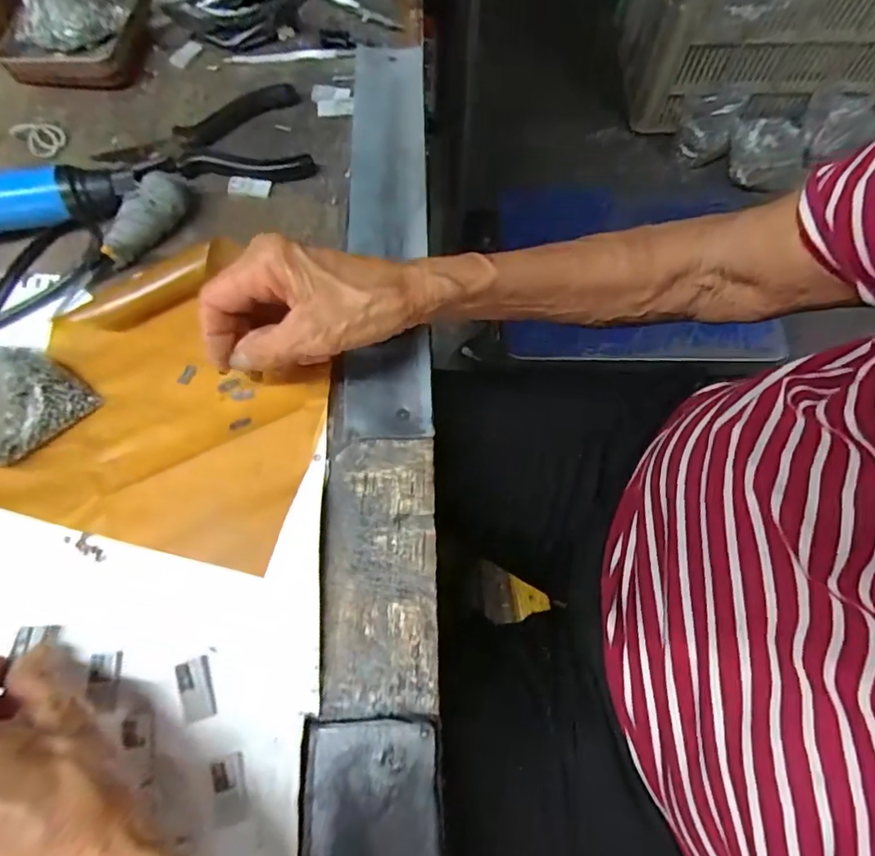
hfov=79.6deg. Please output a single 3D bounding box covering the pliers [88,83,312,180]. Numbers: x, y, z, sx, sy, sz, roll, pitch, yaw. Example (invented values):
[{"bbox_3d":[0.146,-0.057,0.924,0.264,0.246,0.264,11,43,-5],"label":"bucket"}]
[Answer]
[{"bbox_3d":[-0.167,-0.205,0.377,0.144,0.018,0.079,-11,67,-4],"label":"pliers"}]

